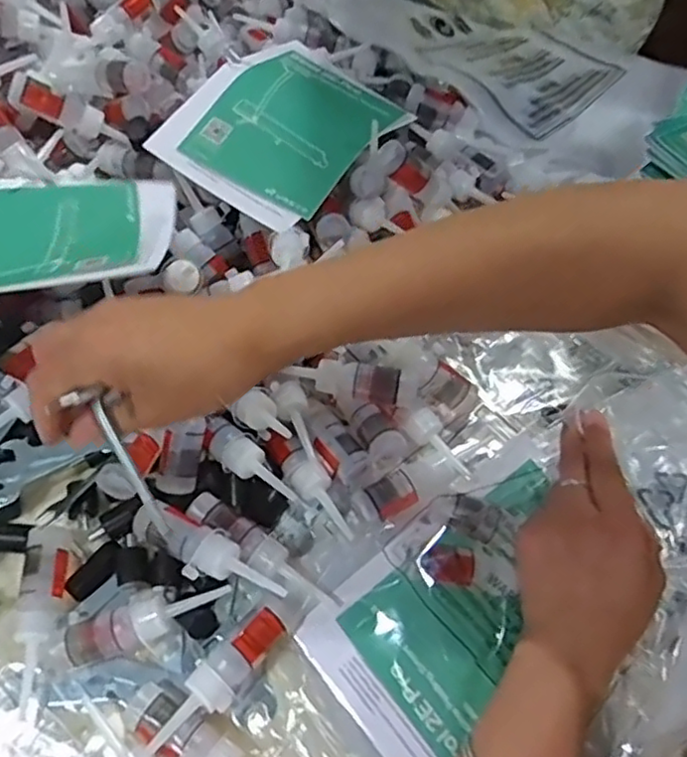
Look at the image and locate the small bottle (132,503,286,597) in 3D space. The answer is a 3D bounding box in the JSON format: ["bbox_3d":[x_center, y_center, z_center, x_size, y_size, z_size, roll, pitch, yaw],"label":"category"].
[{"bbox_3d":[-0.085,0.110,0.406,0.108,0.033,0.032,34,64,21],"label":"small bottle"}]

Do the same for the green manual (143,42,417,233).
[{"bbox_3d":[-0.041,-0.216,0.542,0.140,0.042,0.199,30,62,19],"label":"green manual"}]

